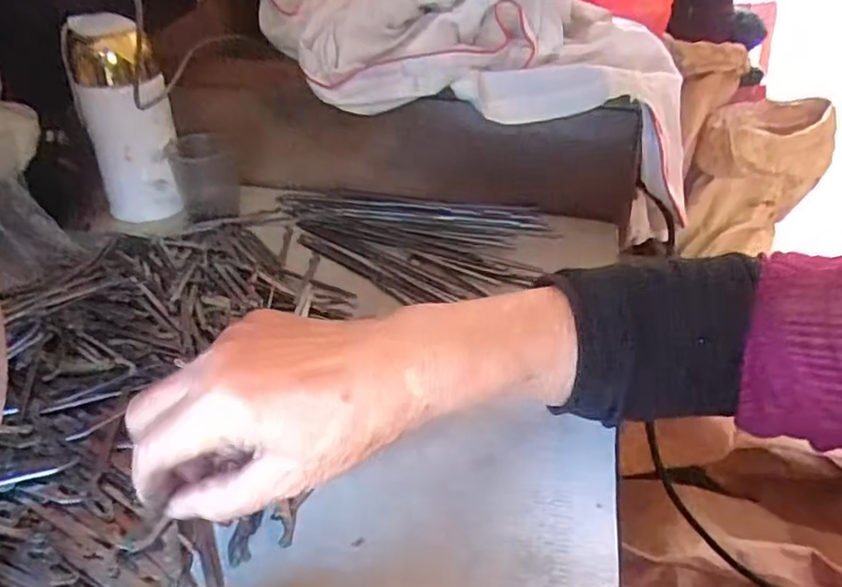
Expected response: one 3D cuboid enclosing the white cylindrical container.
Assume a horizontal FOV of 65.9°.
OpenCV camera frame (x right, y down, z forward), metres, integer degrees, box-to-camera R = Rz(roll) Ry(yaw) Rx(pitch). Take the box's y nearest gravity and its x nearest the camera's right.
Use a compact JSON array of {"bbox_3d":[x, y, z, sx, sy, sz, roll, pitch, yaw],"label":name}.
[{"bbox_3d":[-0.234,-0.138,0.519,0.067,0.145,0.062,-16,36,-23],"label":"white cylindrical container"}]

